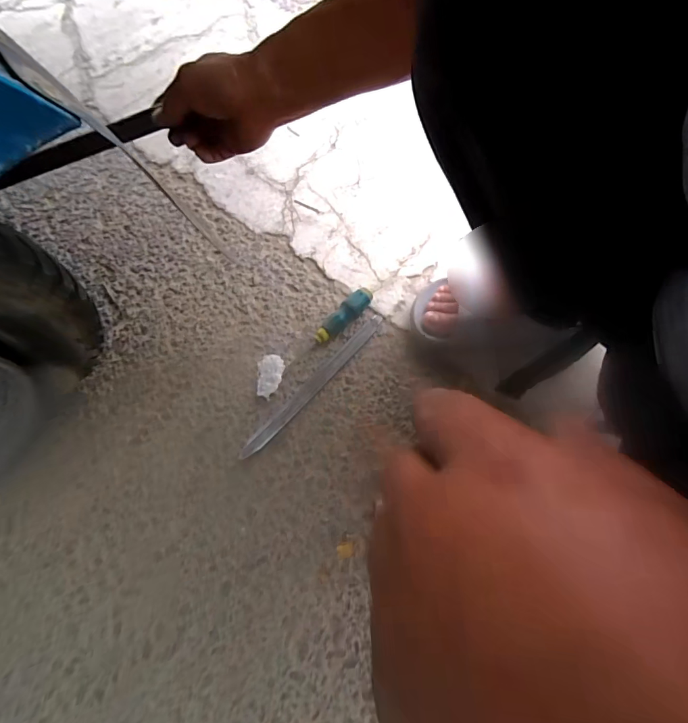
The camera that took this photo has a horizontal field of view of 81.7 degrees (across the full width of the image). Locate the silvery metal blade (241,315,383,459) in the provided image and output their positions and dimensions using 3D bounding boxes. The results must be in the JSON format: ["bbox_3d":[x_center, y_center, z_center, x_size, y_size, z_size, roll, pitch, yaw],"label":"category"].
[{"bbox_3d":[-0.038,0.027,0.543,0.023,0.013,0.262,41,74,12],"label":"silvery metal blade"}]

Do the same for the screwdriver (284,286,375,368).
[{"bbox_3d":[-0.019,-0.047,0.563,0.027,0.026,0.153,43,74,13],"label":"screwdriver"}]

